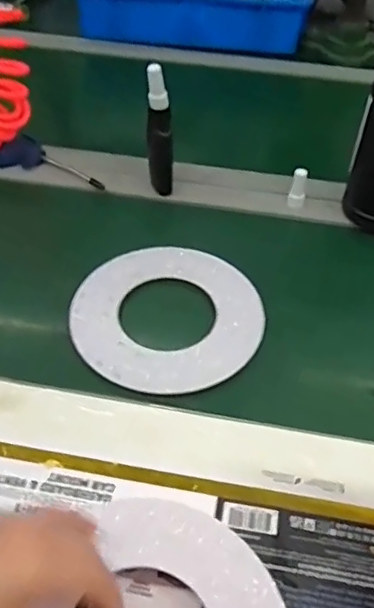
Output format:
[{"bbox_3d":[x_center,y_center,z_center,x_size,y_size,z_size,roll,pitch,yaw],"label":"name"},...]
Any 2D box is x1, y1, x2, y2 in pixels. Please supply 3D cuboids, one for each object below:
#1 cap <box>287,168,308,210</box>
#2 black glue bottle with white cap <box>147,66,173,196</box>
[{"bbox_3d":[0.138,-0.144,0.710,0.019,0.046,0.021,21,51,17],"label":"cap"},{"bbox_3d":[-0.031,-0.199,0.678,0.026,0.156,0.022,-10,49,-10],"label":"black glue bottle with white cap"}]

